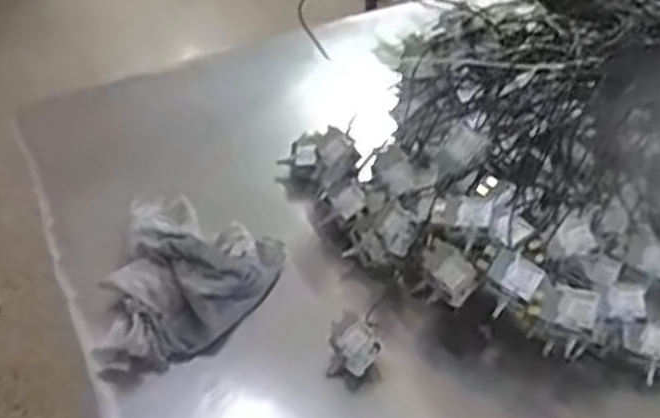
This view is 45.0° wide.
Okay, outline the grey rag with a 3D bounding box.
[{"bbox_3d":[-0.155,0.067,0.758,0.169,0.045,0.197,21,48,20],"label":"grey rag"}]

